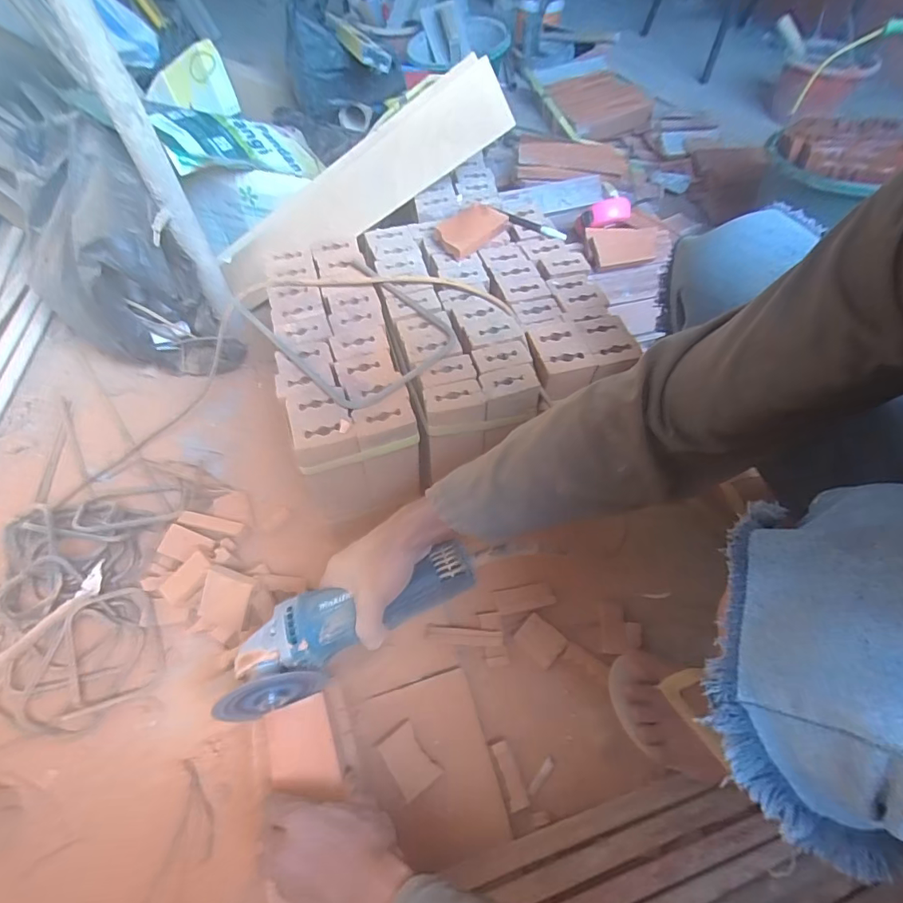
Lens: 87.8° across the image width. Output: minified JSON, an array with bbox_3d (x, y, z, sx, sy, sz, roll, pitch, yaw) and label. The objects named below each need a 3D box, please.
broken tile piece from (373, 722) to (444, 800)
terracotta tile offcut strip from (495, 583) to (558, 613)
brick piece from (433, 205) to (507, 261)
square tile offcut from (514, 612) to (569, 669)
[{"bbox_3d":[-0.047,0.333,0.508,0.042,0.012,0.063,-32,63,-20],"label":"broken tile piece"},{"bbox_3d":[0.095,0.190,0.610,0.075,0.005,0.030,-7,57,-5],"label":"terracotta tile offcut strip"},{"bbox_3d":[0.032,-0.320,0.663,0.054,0.030,0.120,38,64,21],"label":"brick piece"},{"bbox_3d":[0.110,0.231,0.576,0.053,0.008,0.044,40,64,22],"label":"square tile offcut"}]

